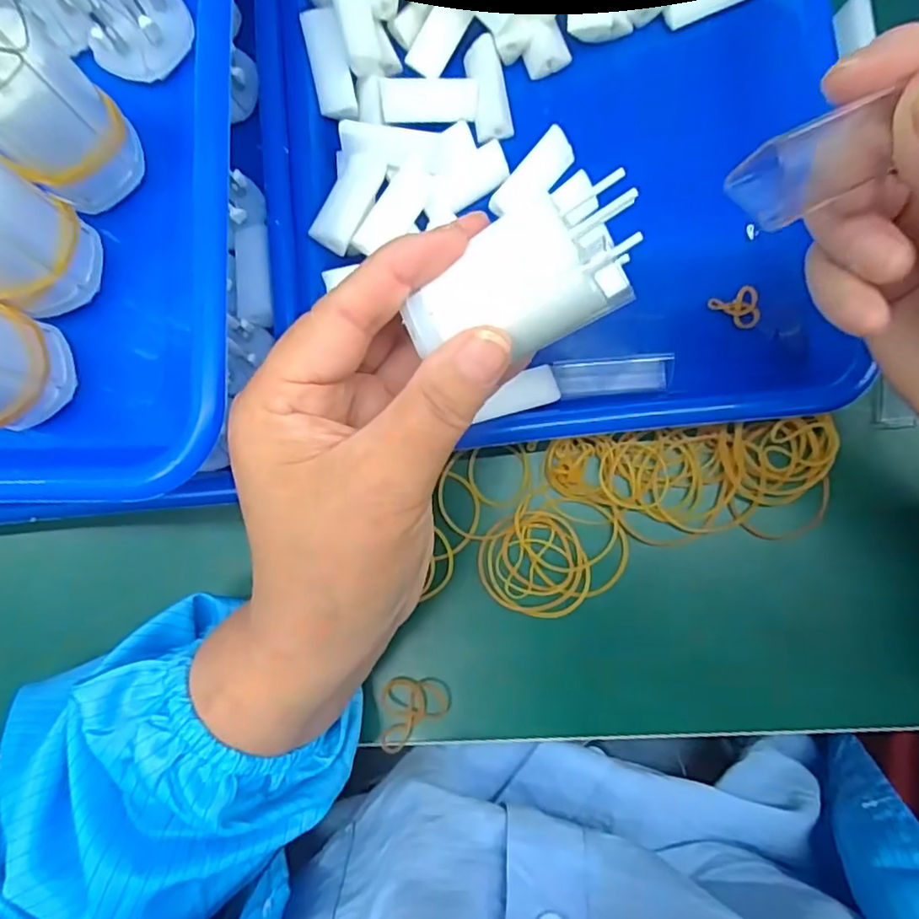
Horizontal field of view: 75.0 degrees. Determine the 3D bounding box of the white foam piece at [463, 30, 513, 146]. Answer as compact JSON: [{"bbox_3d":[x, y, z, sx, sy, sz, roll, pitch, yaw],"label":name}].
[{"bbox_3d":[0.014,-0.180,0.292,0.017,0.011,0.047,-9,82,4],"label":"white foam piece"}]

